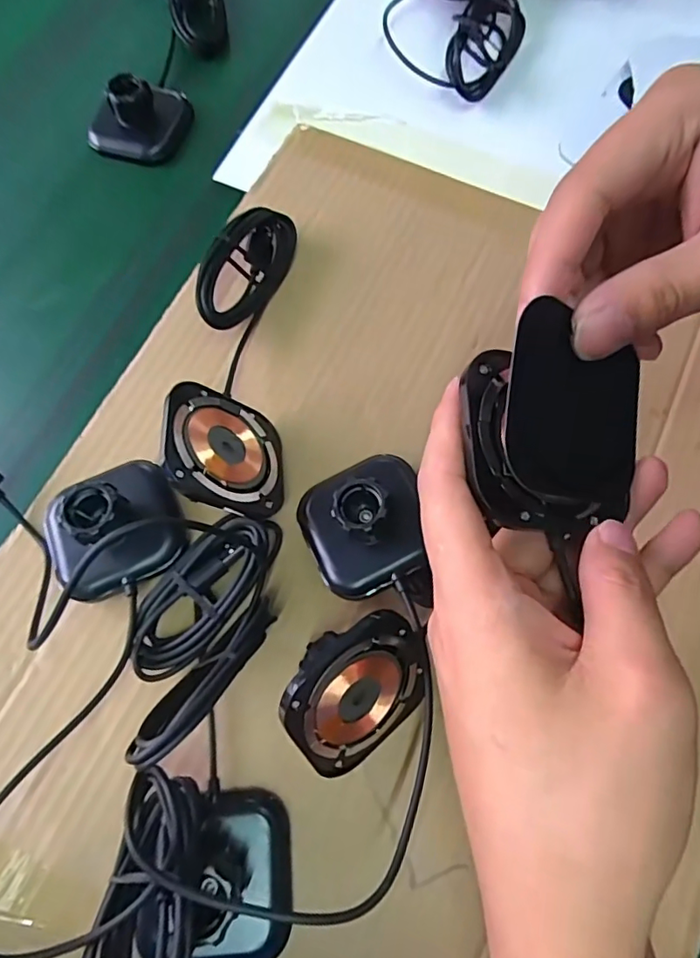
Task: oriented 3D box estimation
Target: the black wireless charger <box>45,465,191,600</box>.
[{"bbox_3d":[-0.109,0.020,0.240,0.058,0.033,0.057,-22,73,-7],"label":"black wireless charger"}]

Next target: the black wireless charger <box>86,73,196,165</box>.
[{"bbox_3d":[-0.137,-0.237,0.343,0.052,0.032,0.058,16,72,6],"label":"black wireless charger"}]

